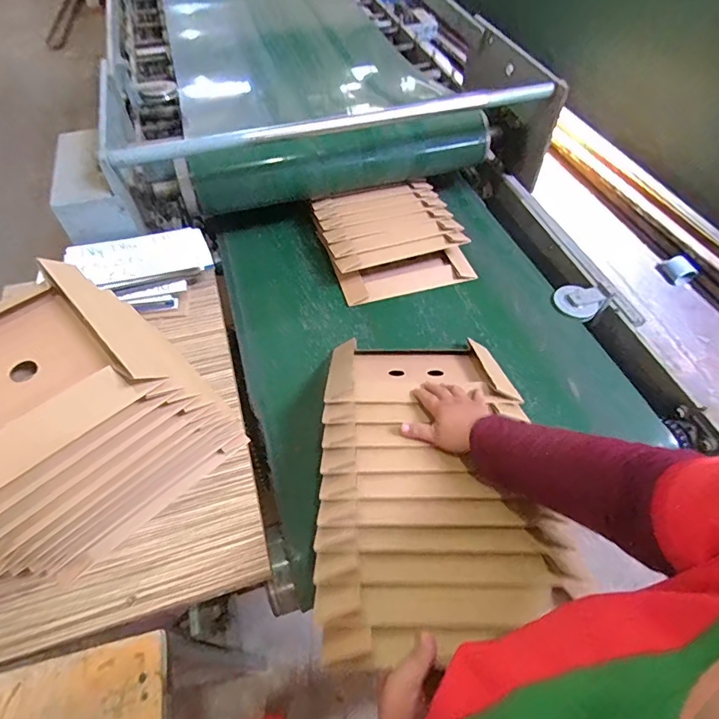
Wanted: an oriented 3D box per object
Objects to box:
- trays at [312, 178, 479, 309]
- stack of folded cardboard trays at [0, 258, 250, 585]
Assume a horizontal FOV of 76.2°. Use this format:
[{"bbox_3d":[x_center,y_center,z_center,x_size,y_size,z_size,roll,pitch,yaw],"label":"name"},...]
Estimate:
[{"bbox_3d":[0.075,-0.278,1.069,0.309,0.076,0.341,-18,56,-13],"label":"trays"},{"bbox_3d":[-0.384,0.081,0.605,0.341,0.266,0.245,-34,61,-23],"label":"stack of folded cardboard trays"}]

